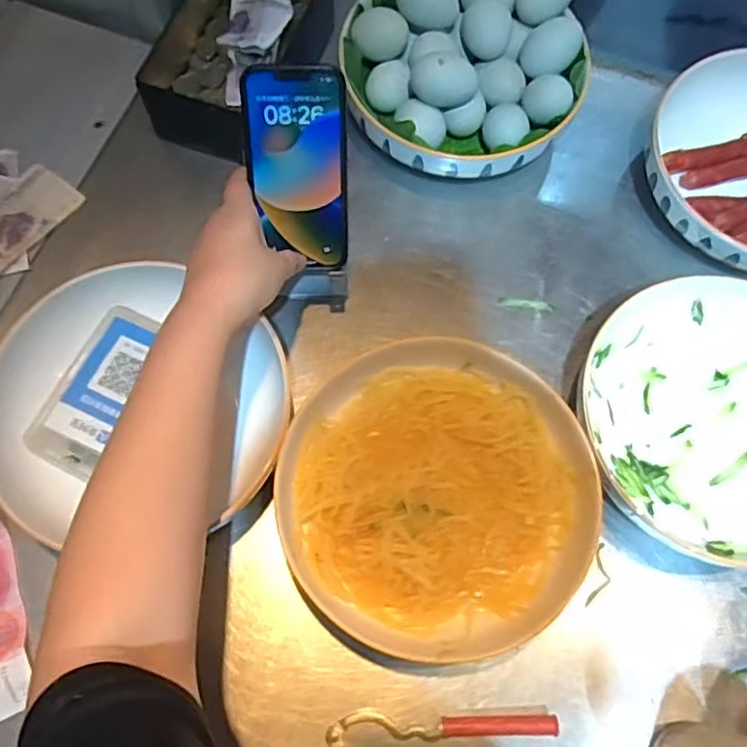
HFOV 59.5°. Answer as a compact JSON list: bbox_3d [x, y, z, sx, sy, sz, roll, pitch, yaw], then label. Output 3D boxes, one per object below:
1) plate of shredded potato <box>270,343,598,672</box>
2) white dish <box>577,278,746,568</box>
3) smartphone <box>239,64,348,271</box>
[{"bbox_3d":[0.047,0.092,0.490,0.218,0.064,0.217,0,71,1],"label":"plate of shredded potato"},{"bbox_3d":[0.273,0.036,0.522,0.208,0.062,0.217,0,71,1],"label":"white dish"},{"bbox_3d":[-0.057,-0.151,0.492,0.074,0.145,0.007,-2,28,-2],"label":"smartphone"}]

